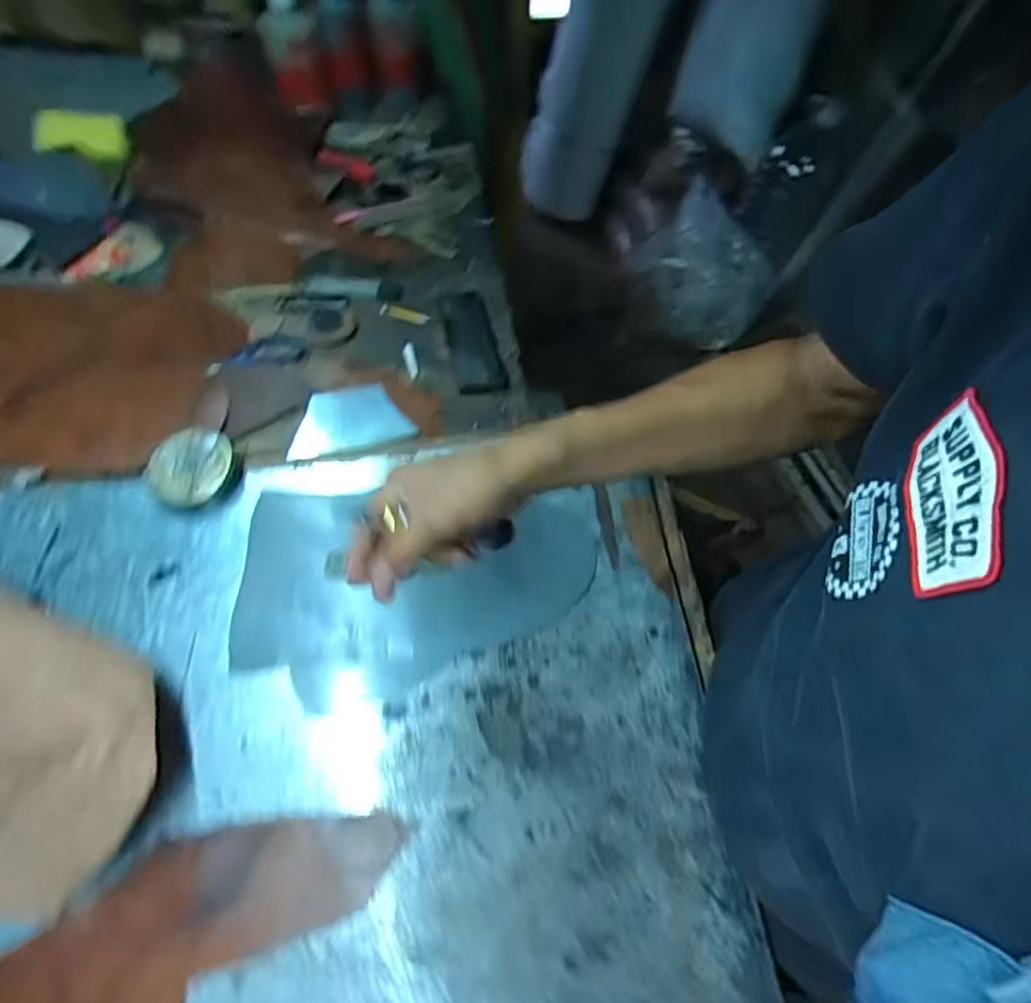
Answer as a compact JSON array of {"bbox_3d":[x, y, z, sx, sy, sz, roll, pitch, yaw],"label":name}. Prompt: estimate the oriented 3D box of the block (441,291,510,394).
[{"bbox_3d":[-0.050,-0.187,0.677,0.056,0.020,0.155,-10,62,-11],"label":"block"}]

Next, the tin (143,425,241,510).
[{"bbox_3d":[-0.301,-0.031,0.560,0.070,0.034,0.078,42,65,18],"label":"tin"}]

